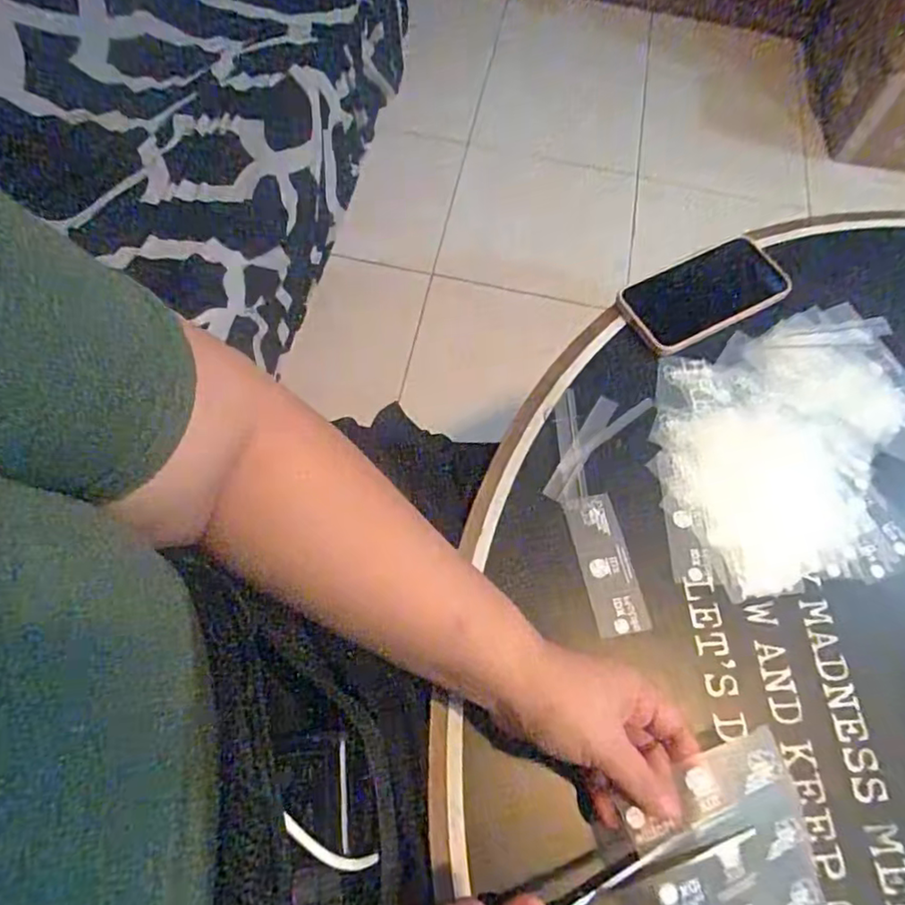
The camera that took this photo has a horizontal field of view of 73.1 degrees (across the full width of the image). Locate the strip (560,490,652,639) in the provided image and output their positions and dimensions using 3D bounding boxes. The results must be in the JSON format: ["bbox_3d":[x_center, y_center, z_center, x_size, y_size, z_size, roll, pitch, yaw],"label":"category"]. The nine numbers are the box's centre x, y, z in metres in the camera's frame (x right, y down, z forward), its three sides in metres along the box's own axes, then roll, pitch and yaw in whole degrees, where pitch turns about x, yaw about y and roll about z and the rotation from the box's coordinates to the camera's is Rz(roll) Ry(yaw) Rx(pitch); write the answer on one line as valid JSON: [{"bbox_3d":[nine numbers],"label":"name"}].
[{"bbox_3d":[0.111,0.080,0.445,0.038,0.004,0.102,-10,66,-8],"label":"strip"}]

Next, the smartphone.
[{"bbox_3d":[0.223,-0.141,0.541,0.143,0.007,0.070,-26,79,-8],"label":"smartphone"}]

